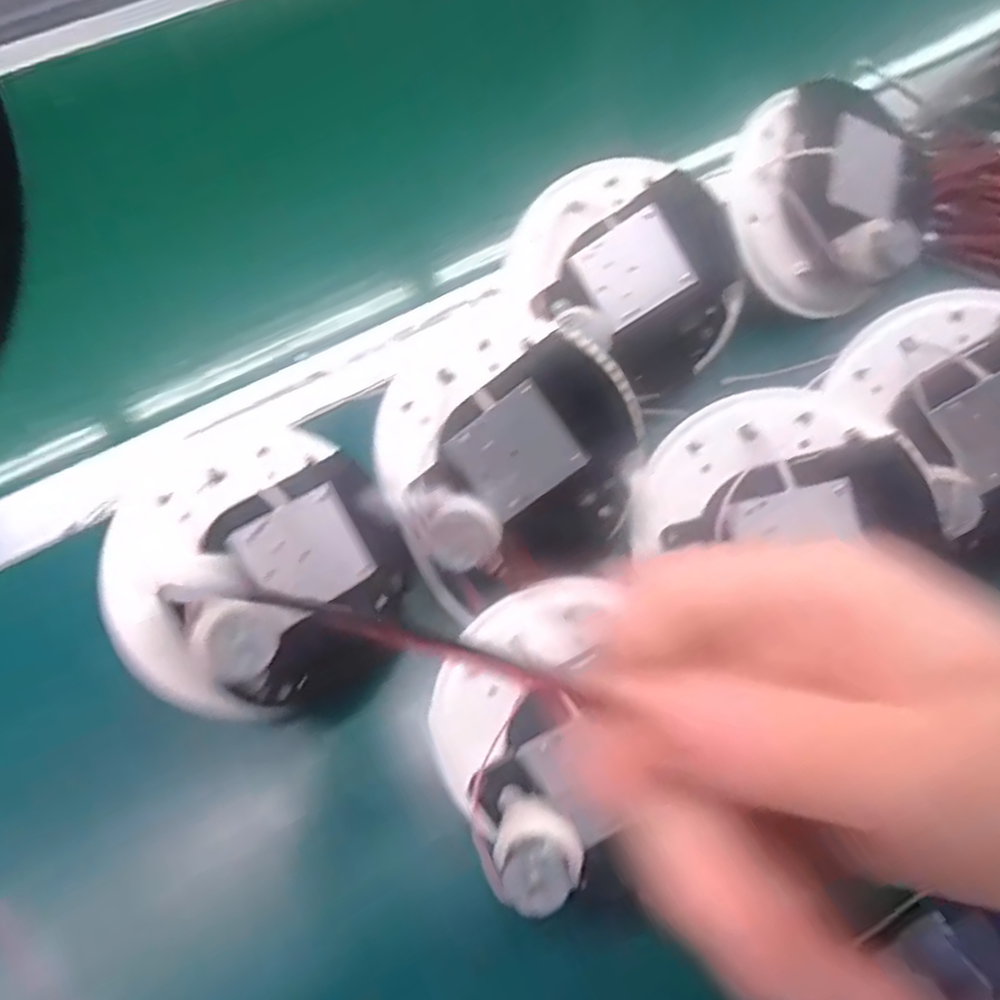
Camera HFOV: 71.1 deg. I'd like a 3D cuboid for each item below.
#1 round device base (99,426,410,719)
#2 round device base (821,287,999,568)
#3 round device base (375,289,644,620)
[{"bbox_3d":[-0.103,0.028,0.304,0.114,0.051,0.112,-1,64,3],"label":"round device base"},{"bbox_3d":[0.218,-0.037,0.324,0.102,0.069,0.116,-24,65,-8],"label":"round device base"},{"bbox_3d":[0.001,-0.024,0.324,0.124,0.054,0.124,1,95,9],"label":"round device base"}]

